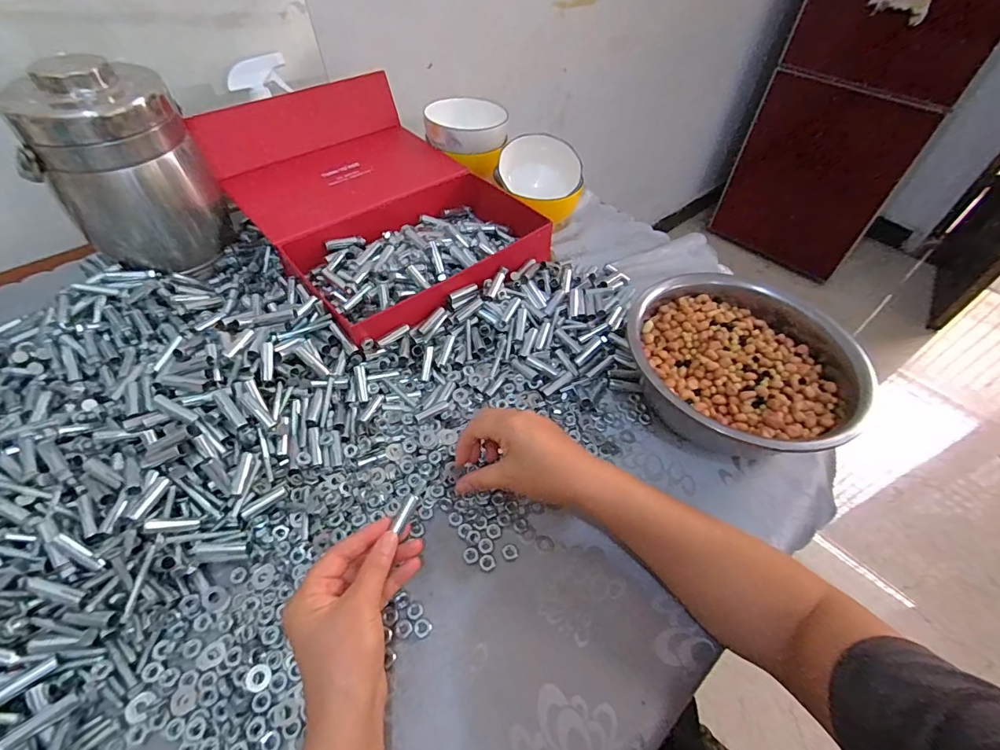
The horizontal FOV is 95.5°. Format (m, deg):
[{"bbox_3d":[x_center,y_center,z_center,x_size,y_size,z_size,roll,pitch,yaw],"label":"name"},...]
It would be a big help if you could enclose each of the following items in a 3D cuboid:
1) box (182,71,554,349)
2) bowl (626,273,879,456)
[{"bbox_3d":[-0.159,-0.241,0.605,0.306,0.125,0.394,-32,59,-25],"label":"box"},{"bbox_3d":[0.246,-0.003,0.486,0.229,0.089,0.210,1,51,-2],"label":"bowl"}]

